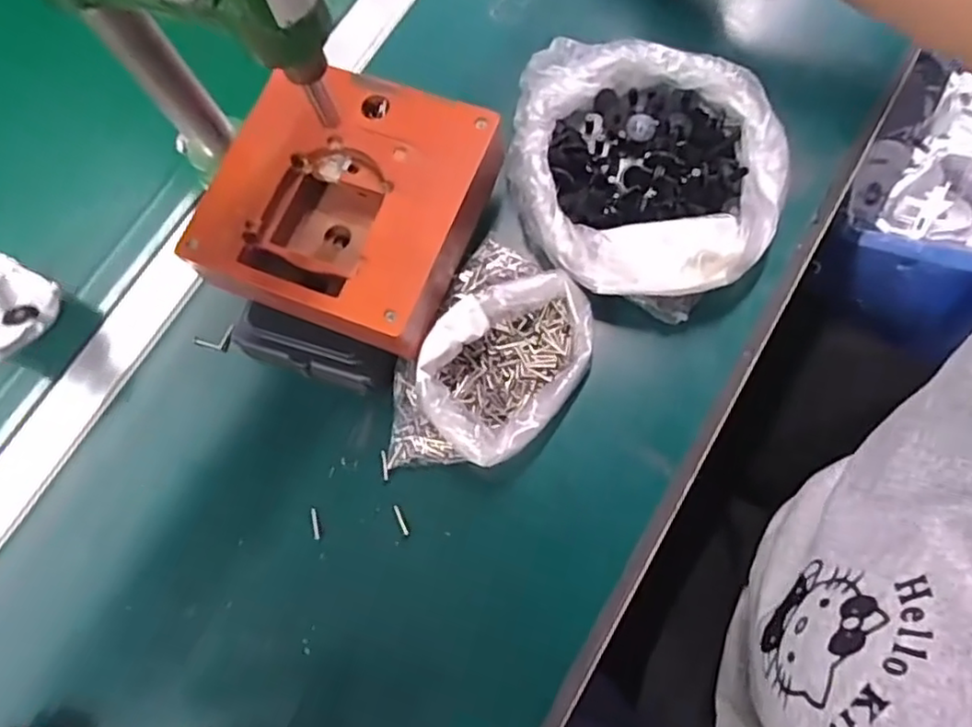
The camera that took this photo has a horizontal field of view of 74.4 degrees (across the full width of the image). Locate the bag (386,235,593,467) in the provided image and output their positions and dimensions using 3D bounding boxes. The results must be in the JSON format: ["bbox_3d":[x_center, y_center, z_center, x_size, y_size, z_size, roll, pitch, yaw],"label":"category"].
[{"bbox_3d":[0.003,0.001,0.391,0.100,0.039,0.154,28,78,13],"label":"bag"}]

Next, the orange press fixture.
[{"bbox_3d":[-0.086,-0.099,0.401,0.150,0.053,0.153,20,76,11],"label":"orange press fixture"}]

